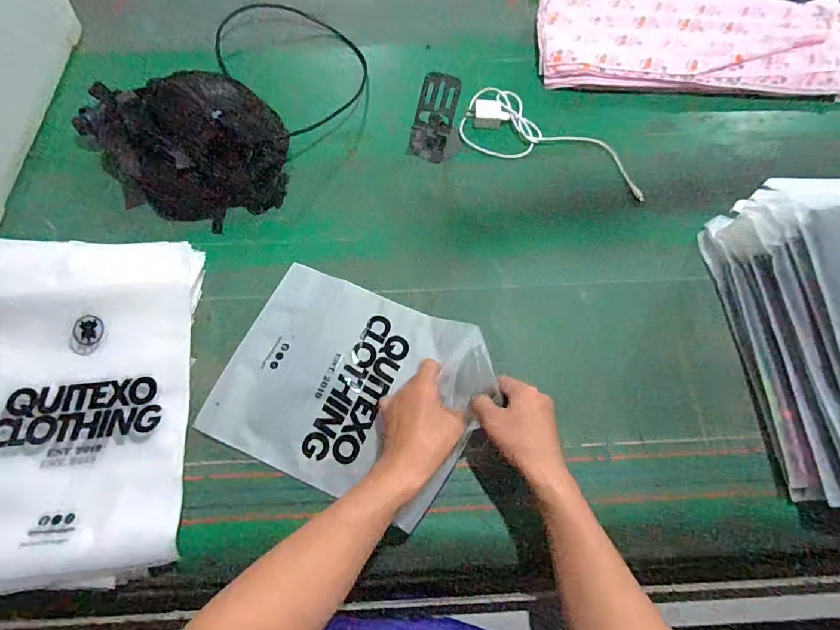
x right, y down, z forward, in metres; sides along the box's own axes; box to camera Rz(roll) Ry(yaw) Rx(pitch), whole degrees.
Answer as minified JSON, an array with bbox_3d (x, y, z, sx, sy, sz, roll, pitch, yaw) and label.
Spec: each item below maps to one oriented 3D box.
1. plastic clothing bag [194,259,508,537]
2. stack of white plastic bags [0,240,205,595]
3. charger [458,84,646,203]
[{"bbox_3d":[-0.079,0.081,0.570,0.321,0.049,0.244,21,68,9],"label":"plastic clothing bag"},{"bbox_3d":[-0.415,0.097,0.553,0.286,0.060,0.395,-5,66,-2],"label":"stack of white plastic bags"},{"bbox_3d":[0.212,-0.277,0.750,0.301,0.021,0.125,23,68,10],"label":"charger"}]

